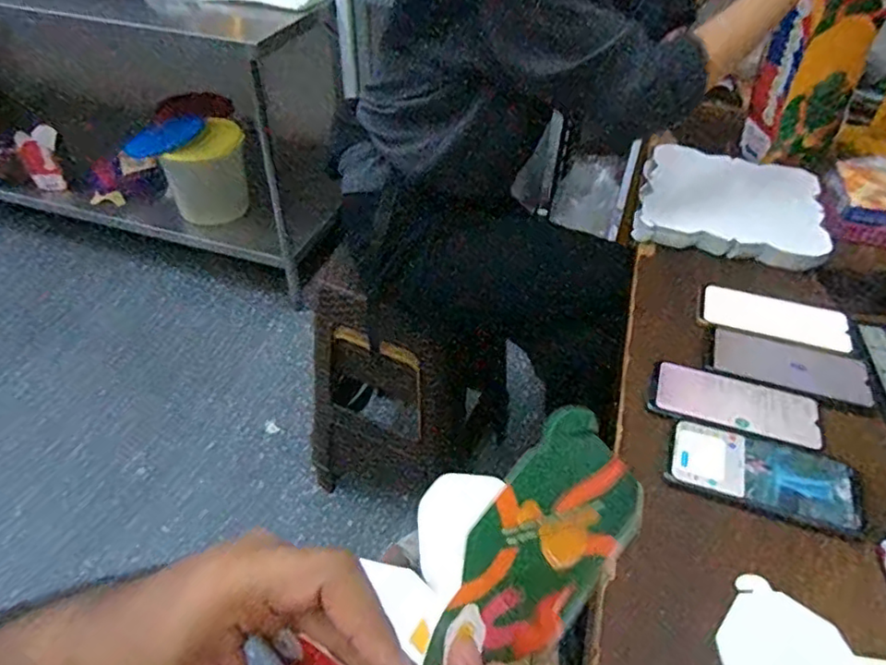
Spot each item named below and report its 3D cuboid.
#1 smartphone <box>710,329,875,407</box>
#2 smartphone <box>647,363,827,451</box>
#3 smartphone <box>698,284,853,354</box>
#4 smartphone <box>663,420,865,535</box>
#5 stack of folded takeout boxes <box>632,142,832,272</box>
[{"bbox_3d":[0.387,0.036,0.674,0.161,0.005,0.077,14,45,12],"label":"smartphone"},{"bbox_3d":[0.306,0.074,0.630,0.161,0.010,0.078,12,44,10],"label":"smartphone"},{"bbox_3d":[0.401,-0.021,0.734,0.167,0.008,0.081,14,45,12],"label":"smartphone"},{"bbox_3d":[0.302,0.132,0.568,0.164,0.009,0.084,17,45,15],"label":"smartphone"},{"bbox_3d":[0.427,-0.199,0.900,0.247,0.024,0.262,15,45,14],"label":"stack of folded takeout boxes"}]

